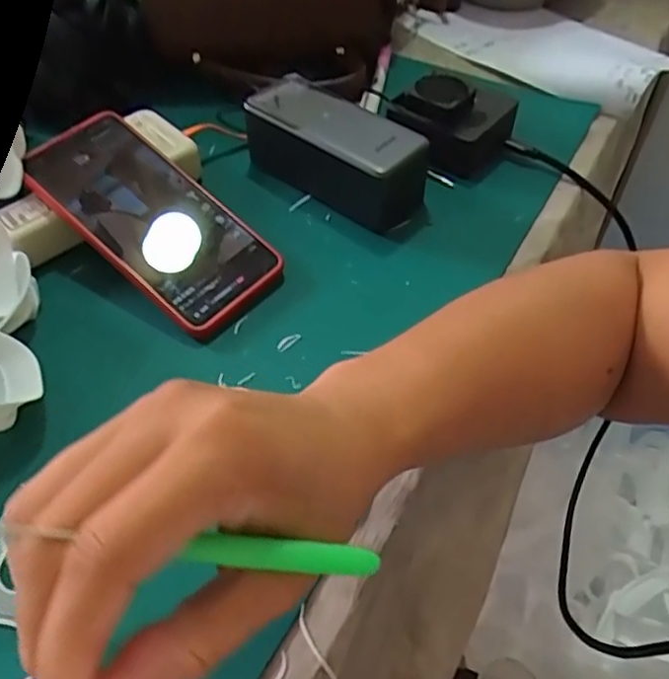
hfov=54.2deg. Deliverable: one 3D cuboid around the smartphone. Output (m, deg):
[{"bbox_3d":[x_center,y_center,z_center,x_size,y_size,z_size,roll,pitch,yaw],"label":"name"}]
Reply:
[{"bbox_3d":[-0.112,-0.076,0.401,0.166,0.008,0.080,44,66,14],"label":"smartphone"}]

